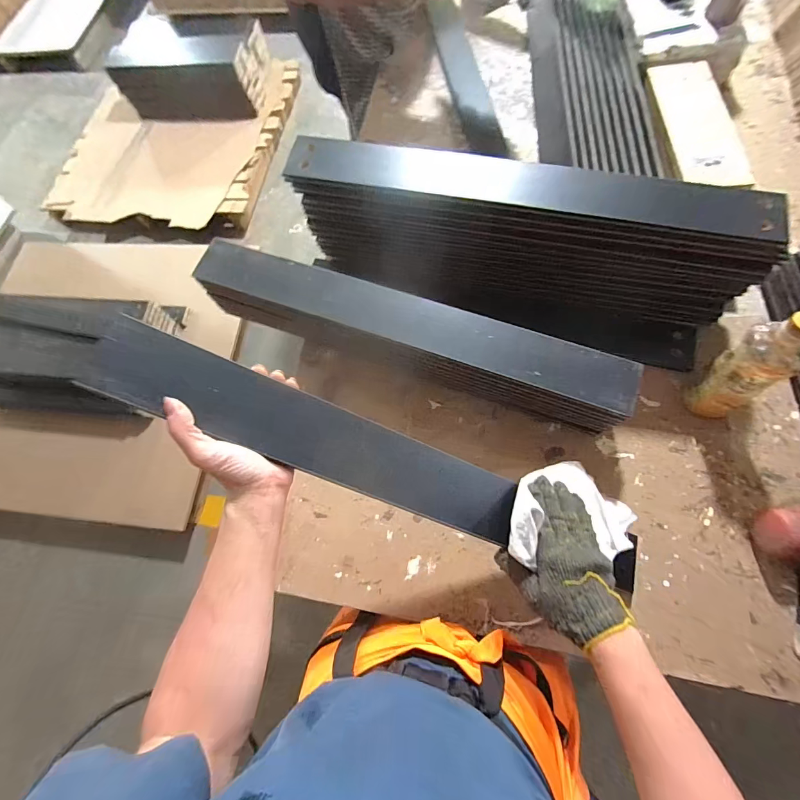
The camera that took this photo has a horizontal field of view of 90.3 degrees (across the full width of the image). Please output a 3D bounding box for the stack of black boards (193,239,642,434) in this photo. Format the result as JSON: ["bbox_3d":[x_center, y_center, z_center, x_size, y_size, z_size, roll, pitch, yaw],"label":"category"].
[{"bbox_3d":[0.004,-0.096,0.614,0.650,0.125,0.078,18,73,12],"label":"stack of black boards"}]

